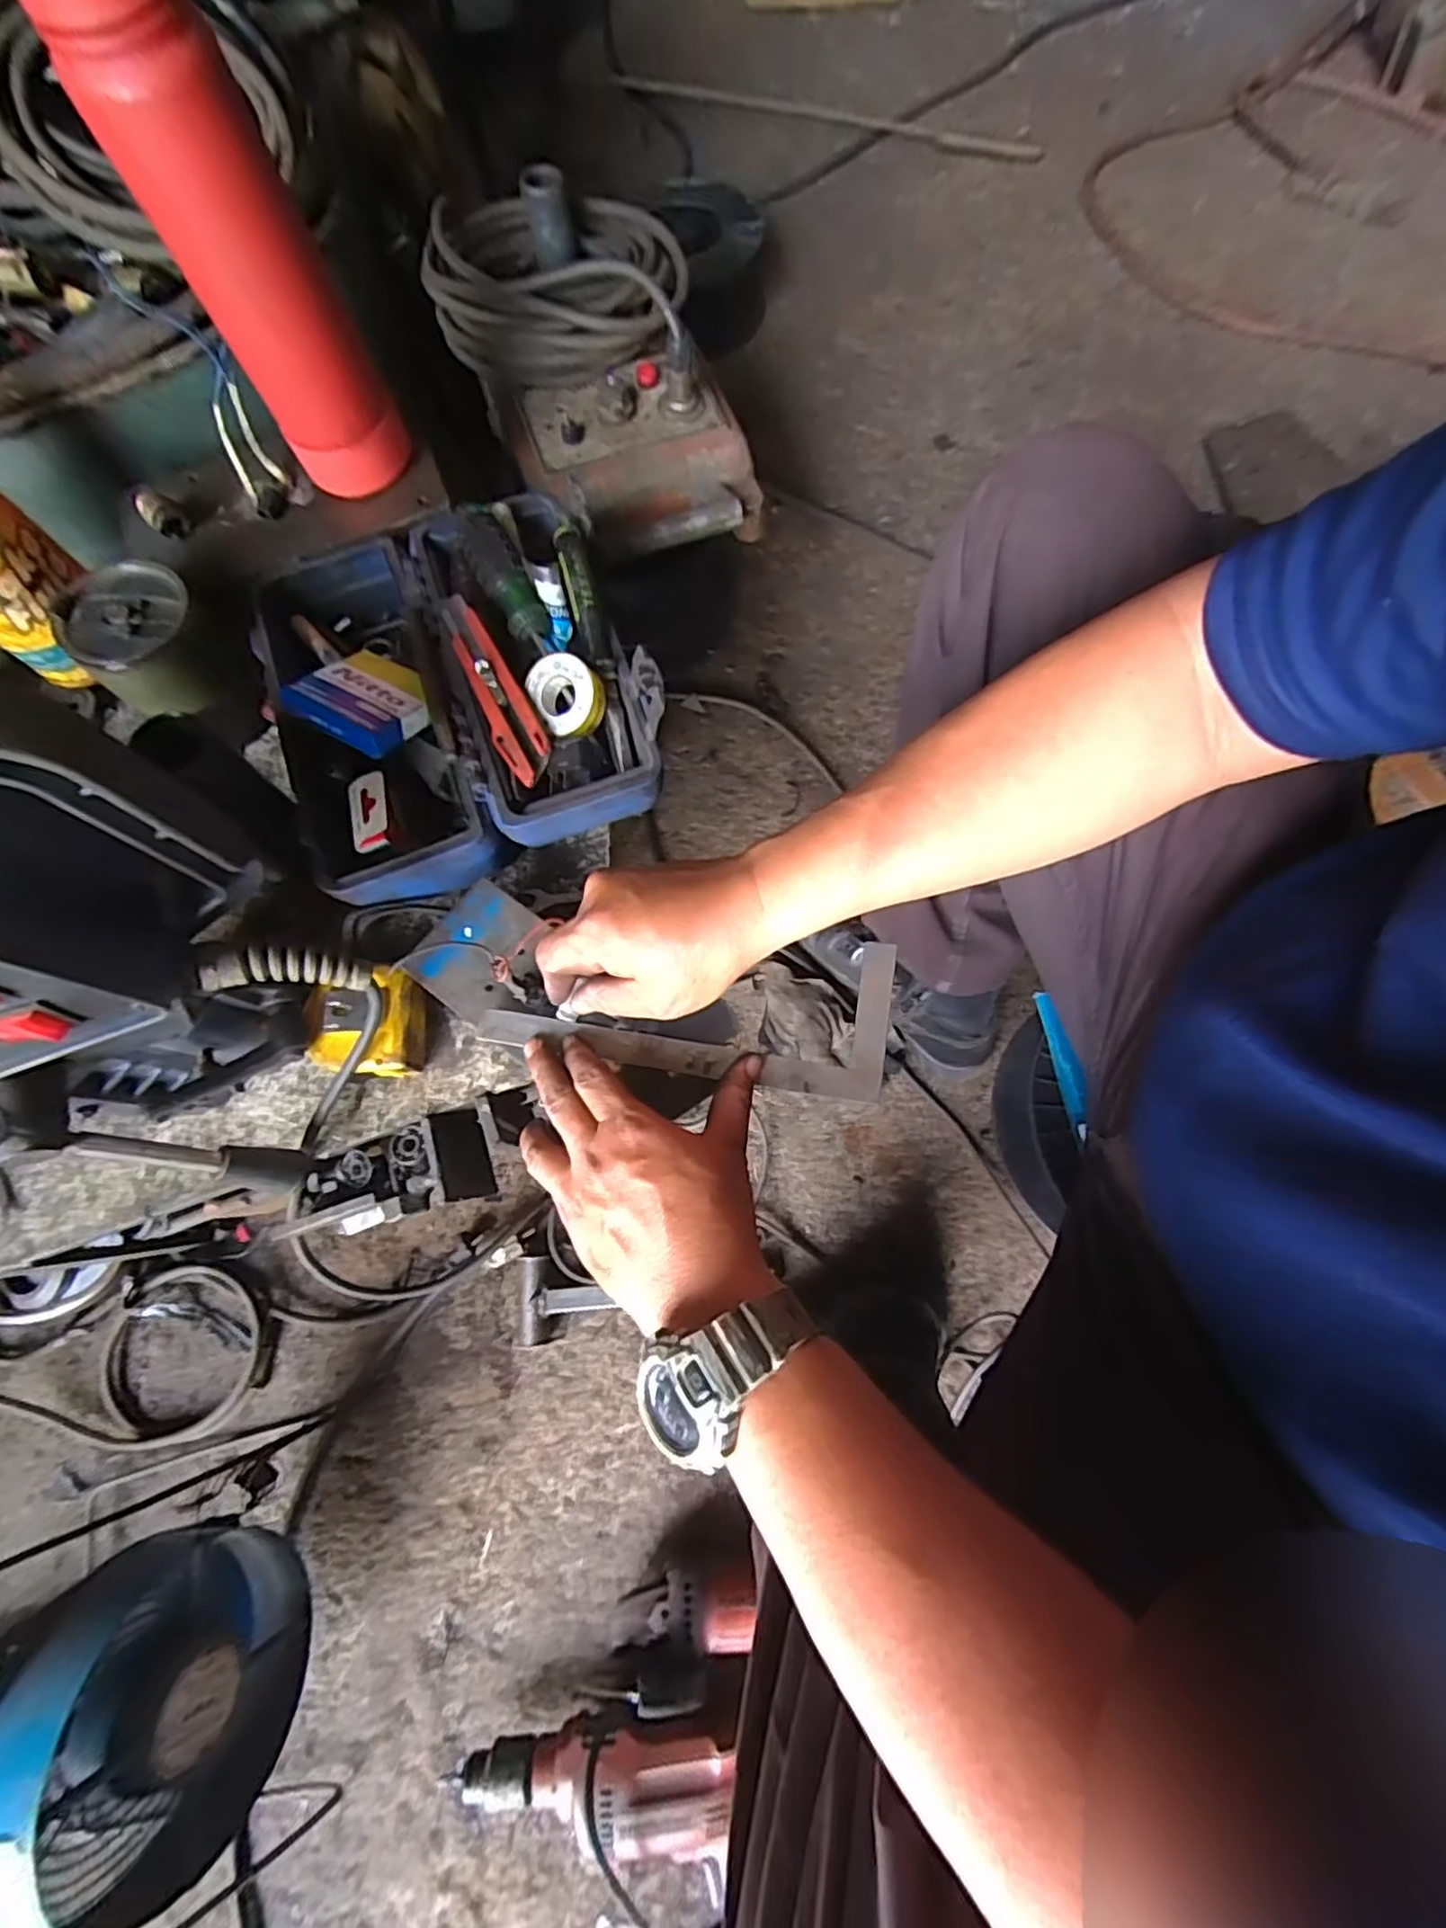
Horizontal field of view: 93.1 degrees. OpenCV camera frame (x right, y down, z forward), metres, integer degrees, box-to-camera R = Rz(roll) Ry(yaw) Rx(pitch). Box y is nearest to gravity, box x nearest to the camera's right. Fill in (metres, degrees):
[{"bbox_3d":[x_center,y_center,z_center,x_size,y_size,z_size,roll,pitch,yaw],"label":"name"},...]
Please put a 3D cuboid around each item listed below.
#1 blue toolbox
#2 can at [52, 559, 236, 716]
[{"bbox_3d":[-0.193,-0.206,0.495,0.255,0.086,0.284,-19,72,-4],"label":"blue toolbox"},{"bbox_3d":[-0.401,-0.225,0.478,0.080,0.057,0.082,-1,72,2],"label":"can"}]

